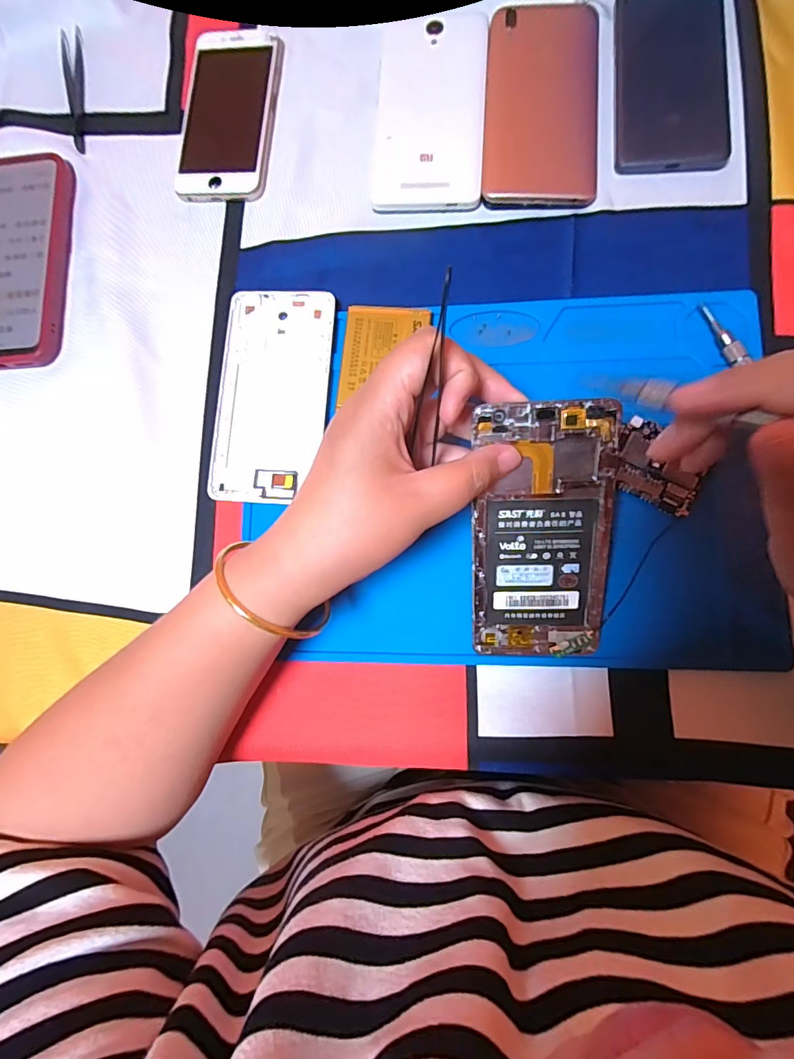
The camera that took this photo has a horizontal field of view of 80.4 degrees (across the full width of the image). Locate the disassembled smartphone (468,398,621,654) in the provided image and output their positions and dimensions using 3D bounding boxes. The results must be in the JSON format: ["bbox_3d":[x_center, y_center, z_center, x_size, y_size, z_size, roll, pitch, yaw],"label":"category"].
[{"bbox_3d":[0.076,0.006,0.247,0.070,0.006,0.140,1,110,6],"label":"disassembled smartphone"}]

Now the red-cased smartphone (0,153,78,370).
[{"bbox_3d":[-0.279,-0.195,0.341,0.080,0.011,0.161,-1,82,6],"label":"red-cased smartphone"}]

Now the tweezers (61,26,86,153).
[{"bbox_3d":[-0.250,-0.343,0.367,0.015,0.004,0.112,-10,82,4],"label":"tweezers"}]

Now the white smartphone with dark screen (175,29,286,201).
[{"bbox_3d":[-0.122,-0.303,0.343,0.066,0.010,0.132,3,83,6],"label":"white smartphone with dark screen"}]

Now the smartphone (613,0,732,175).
[{"bbox_3d":[0.183,-0.303,0.314,0.069,0.006,0.142,1,83,6],"label":"smartphone"}]

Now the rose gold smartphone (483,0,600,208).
[{"bbox_3d":[0.099,-0.292,0.321,0.075,0.006,0.155,4,83,6],"label":"rose gold smartphone"}]

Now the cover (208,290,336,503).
[{"bbox_3d":[-0.081,-0.088,0.310,0.073,0.007,0.141,3,83,6],"label":"cover"}]

